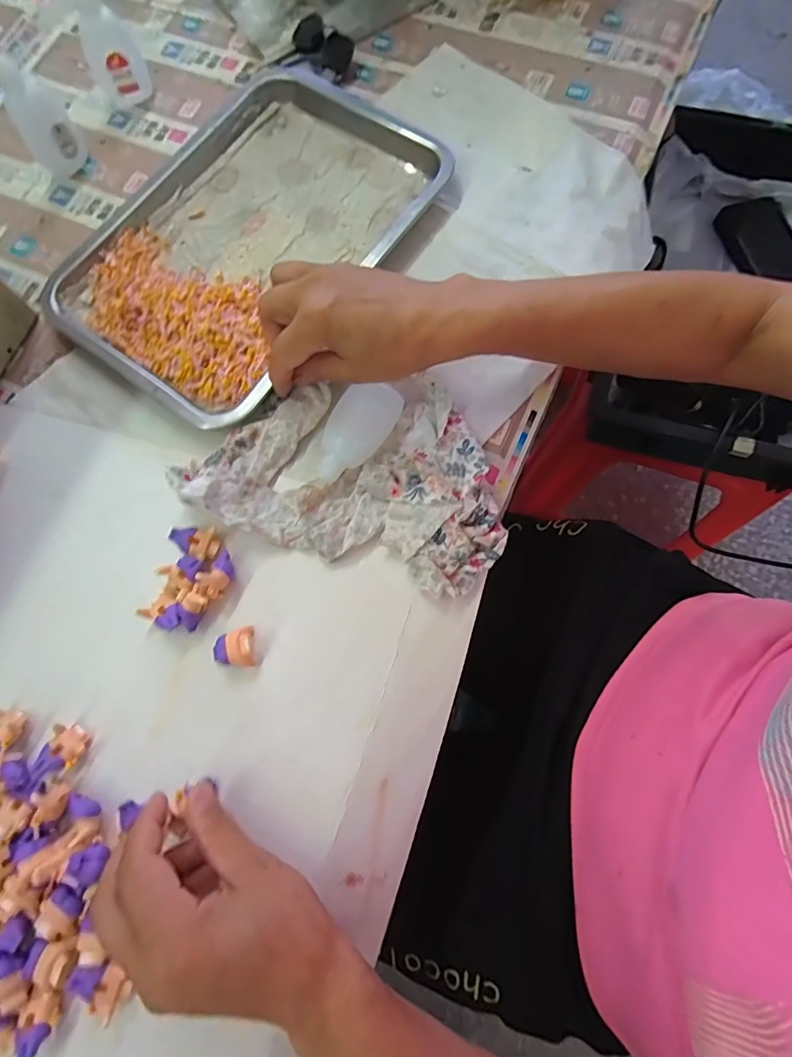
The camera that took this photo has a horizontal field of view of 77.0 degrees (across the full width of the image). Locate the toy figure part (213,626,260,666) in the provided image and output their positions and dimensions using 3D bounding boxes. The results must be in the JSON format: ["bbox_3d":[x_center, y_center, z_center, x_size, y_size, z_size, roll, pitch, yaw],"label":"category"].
[{"bbox_3d":[-0.104,0.077,0.322,0.025,0.018,0.024,-8,74,2],"label":"toy figure part"}]

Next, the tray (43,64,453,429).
[{"bbox_3d":[-0.129,-0.248,0.411,0.233,0.027,0.308,35,80,12],"label":"tray"}]

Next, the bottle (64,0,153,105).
[{"bbox_3d":[-0.252,-0.425,0.436,0.045,0.069,0.034,-25,74,-3],"label":"bottle"}]

